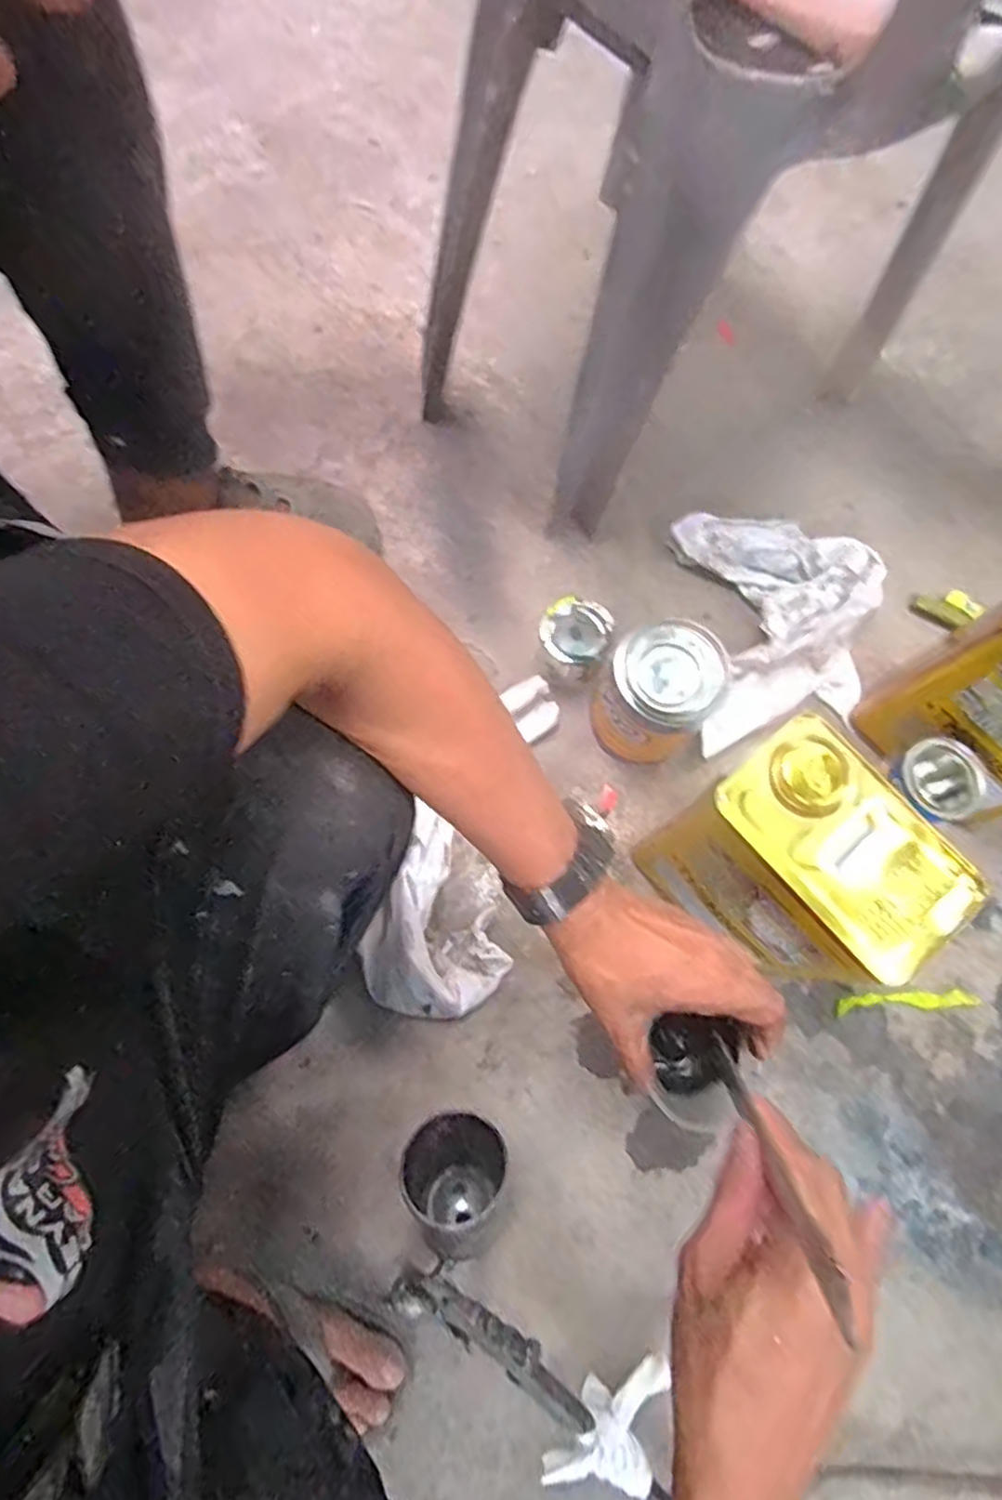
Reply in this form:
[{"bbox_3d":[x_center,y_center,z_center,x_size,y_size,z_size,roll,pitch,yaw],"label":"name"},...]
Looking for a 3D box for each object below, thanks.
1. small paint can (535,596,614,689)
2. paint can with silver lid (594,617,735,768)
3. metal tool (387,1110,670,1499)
[{"bbox_3d":[0.075,-0.111,0.729,0.067,0.070,0.073,1,75,-2],"label":"small paint can"},{"bbox_3d":[0.154,-0.053,0.684,0.103,0.139,0.100,1,75,-2],"label":"paint can with silver lid"},{"bbox_3d":[-0.001,0.432,0.558,0.144,0.116,0.267,-43,81,-12],"label":"metal tool"}]

